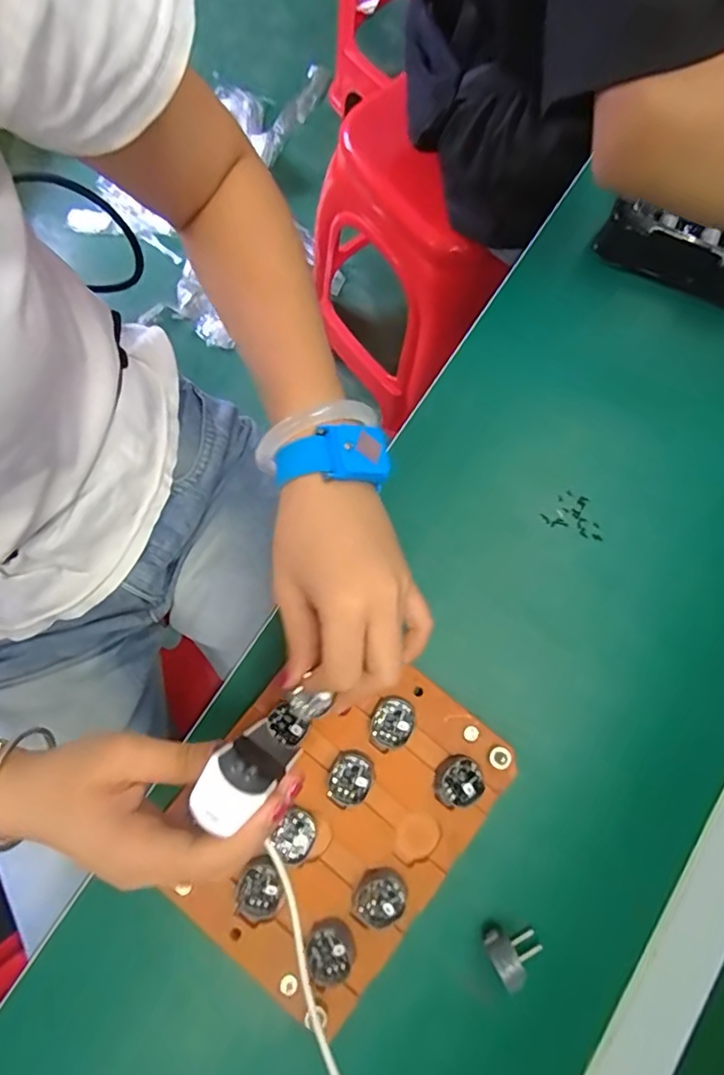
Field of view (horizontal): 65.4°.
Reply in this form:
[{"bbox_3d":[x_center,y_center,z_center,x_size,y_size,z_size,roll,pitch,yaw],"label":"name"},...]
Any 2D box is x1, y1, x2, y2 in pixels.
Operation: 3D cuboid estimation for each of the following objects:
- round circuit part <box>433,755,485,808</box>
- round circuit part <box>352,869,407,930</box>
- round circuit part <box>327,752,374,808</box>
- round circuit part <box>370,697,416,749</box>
[{"bbox_3d":[0.057,0.144,0.334,0.028,0.007,0.027,1,75,-3],"label":"round circuit part"},{"bbox_3d":[0.010,0.204,0.320,0.027,0.010,0.029,1,75,-3],"label":"round circuit part"},{"bbox_3d":[-0.007,0.144,0.335,0.025,0.006,0.029,29,76,5],"label":"round circuit part"},{"bbox_3d":[0.019,0.112,0.342,0.025,0.008,0.029,30,76,5],"label":"round circuit part"}]

